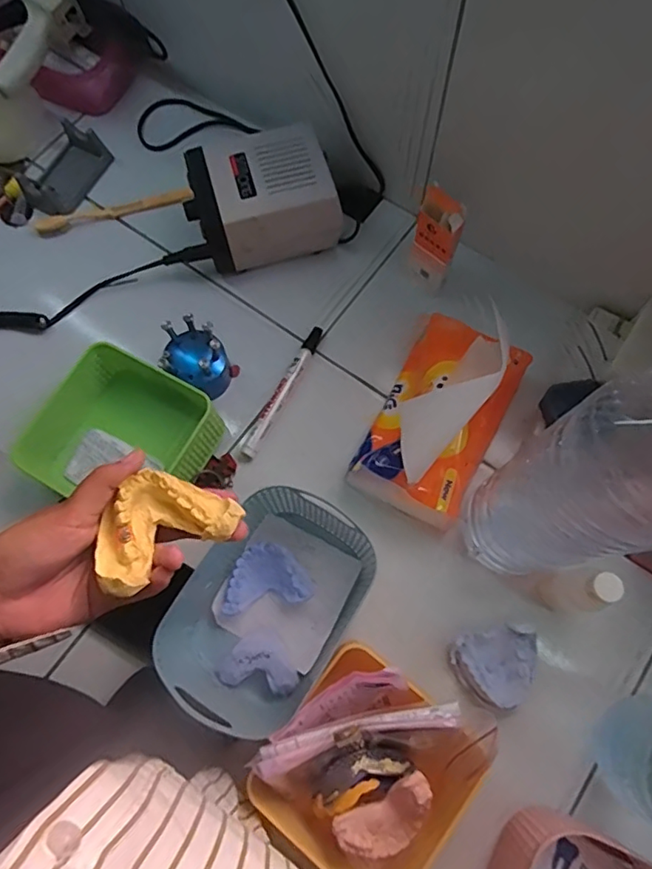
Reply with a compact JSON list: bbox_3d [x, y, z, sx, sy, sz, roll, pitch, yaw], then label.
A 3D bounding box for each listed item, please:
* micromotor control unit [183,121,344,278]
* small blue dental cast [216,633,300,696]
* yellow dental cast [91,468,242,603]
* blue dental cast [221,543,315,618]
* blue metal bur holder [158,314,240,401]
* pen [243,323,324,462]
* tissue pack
[{"bbox_3d":[-0.065,-0.235,0.557,0.141,0.090,0.098,-16,73,-2],"label":"micromotor control unit"},{"bbox_3d":[-0.055,0.188,0.452,0.065,0.026,0.042,8,74,5],"label":"small blue dental cast"},{"bbox_3d":[-0.097,0.050,0.323,0.081,0.026,0.056,-28,81,-24],"label":"yellow dental cast"},{"bbox_3d":[-0.052,0.121,0.471,0.075,0.022,0.053,-11,73,-1],"label":"blue dental cast"},{"bbox_3d":[-0.123,-0.072,0.523,0.058,0.076,0.059,-1,73,3],"label":"blue metal bur holder"},{"bbox_3d":[-0.041,-0.042,0.533,0.012,0.010,0.147,26,76,10],"label":"pen"},{"bbox_3d":[0.099,-0.022,0.463,0.101,0.124,0.170,28,76,10],"label":"tissue pack"}]

